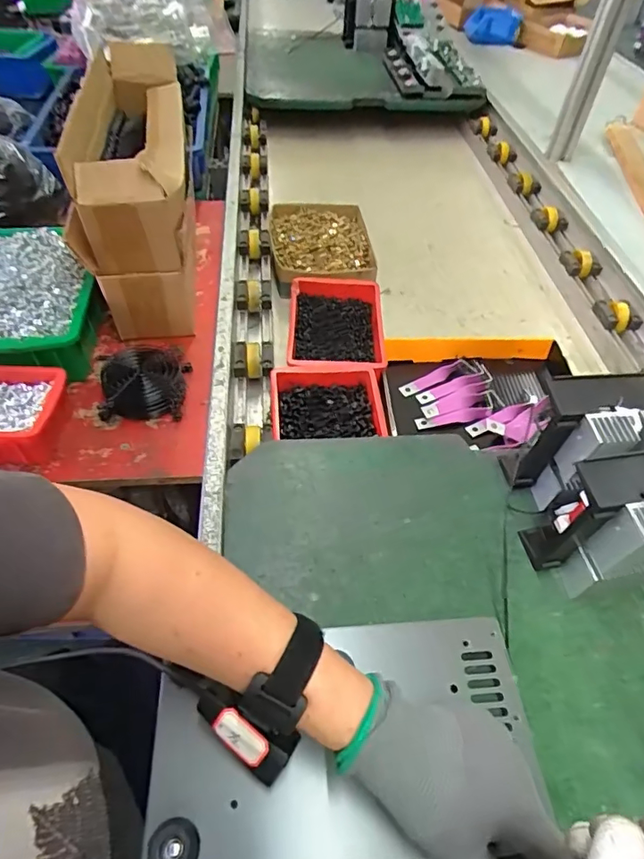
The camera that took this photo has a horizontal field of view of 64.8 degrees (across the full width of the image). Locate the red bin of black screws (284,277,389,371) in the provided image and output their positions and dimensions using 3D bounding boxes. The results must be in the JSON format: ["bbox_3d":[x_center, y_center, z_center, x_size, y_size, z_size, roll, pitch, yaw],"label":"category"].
[{"bbox_3d":[0.018,-0.143,0.747,0.137,0.059,0.204,1,51,-2],"label":"red bin of black screws"}]

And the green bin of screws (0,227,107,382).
[{"bbox_3d":[-0.374,-0.161,0.632,0.185,0.076,0.242,-6,52,-7],"label":"green bin of screws"}]

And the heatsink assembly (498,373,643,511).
[{"bbox_3d":[0.258,0.019,0.473,0.138,0.127,0.087,-3,51,-4],"label":"heatsink assembly"}]

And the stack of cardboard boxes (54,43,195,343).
[{"bbox_3d":[-0.255,-0.334,0.707,0.167,0.225,0.411,-13,53,-13],"label":"stack of cardboard boxes"}]

